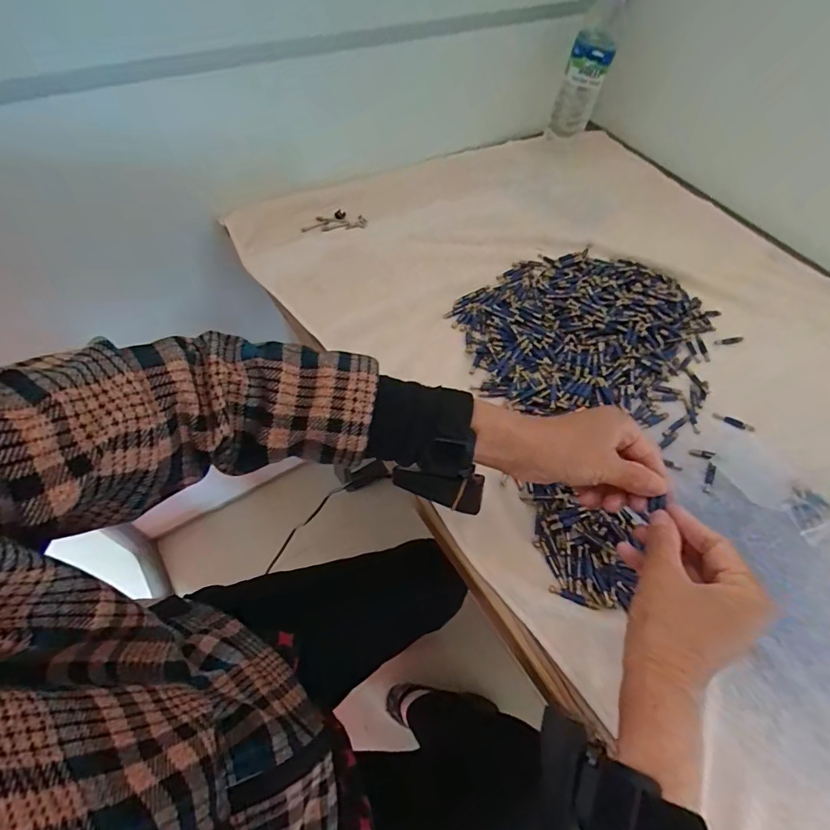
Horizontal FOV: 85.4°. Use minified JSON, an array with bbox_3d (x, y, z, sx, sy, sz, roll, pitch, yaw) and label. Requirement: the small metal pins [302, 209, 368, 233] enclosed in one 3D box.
[{"bbox_3d":[-0.107,-0.261,0.605,0.084,0.007,0.037,-4,58,-8],"label":"small metal pins"}]

